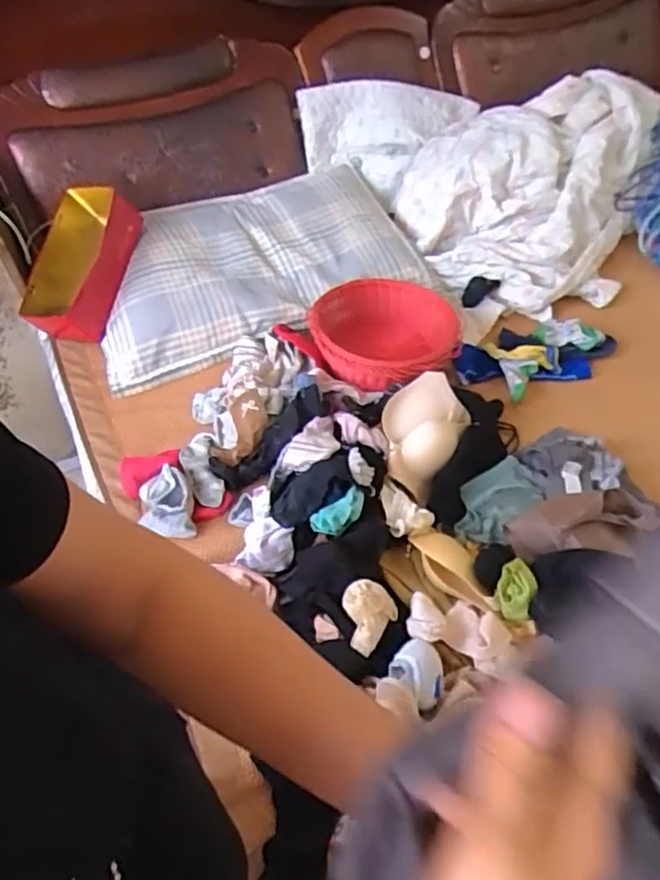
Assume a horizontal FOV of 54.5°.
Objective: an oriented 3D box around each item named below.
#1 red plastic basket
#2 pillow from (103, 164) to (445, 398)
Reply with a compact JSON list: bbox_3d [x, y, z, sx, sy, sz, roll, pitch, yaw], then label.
[{"bbox_3d":[0.102,-0.197,1.242,0.281,0.116,0.276,7,53,6],"label":"red plastic basket"},{"bbox_3d":[-0.168,-0.377,1.350,0.679,0.126,0.399,-20,55,-14],"label":"pillow"}]

